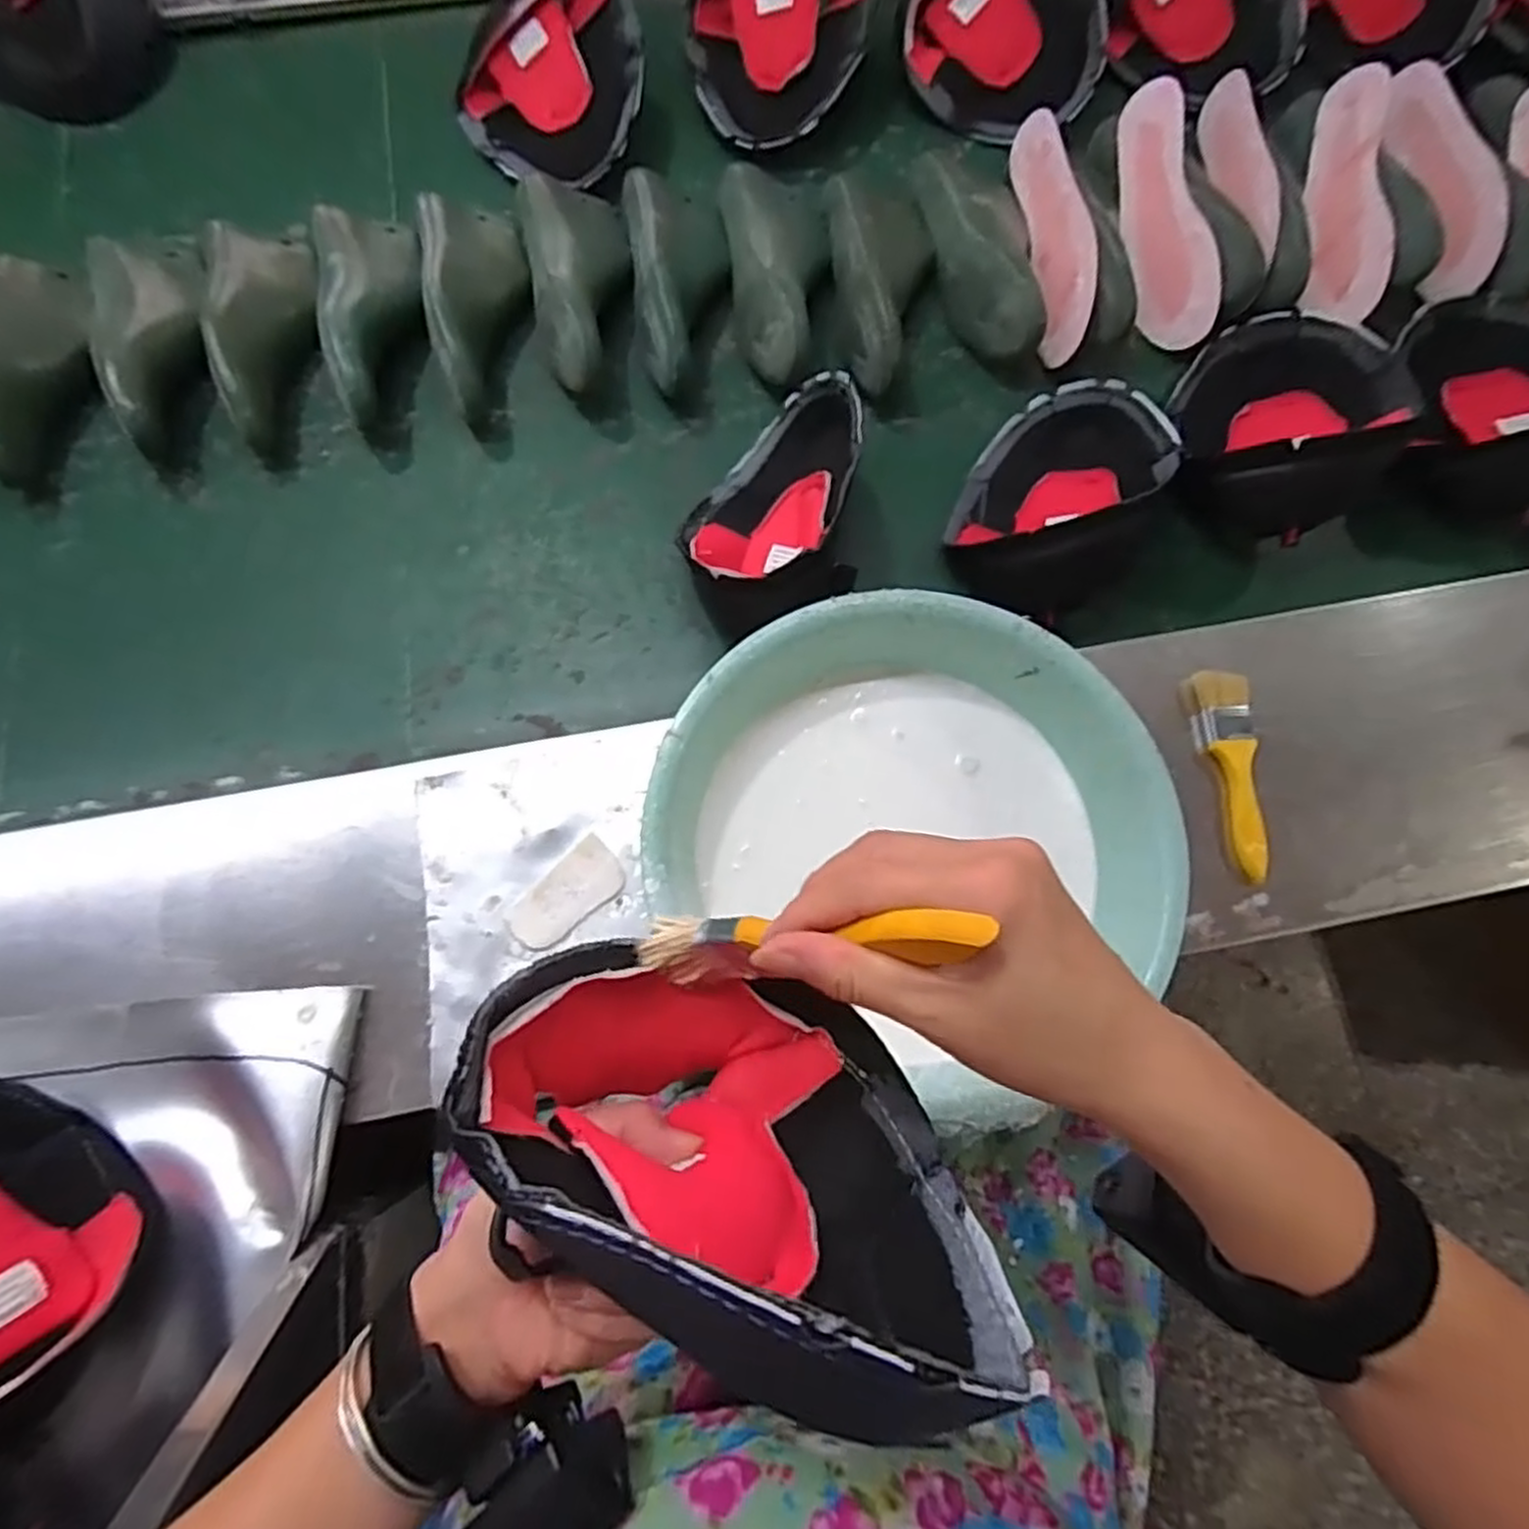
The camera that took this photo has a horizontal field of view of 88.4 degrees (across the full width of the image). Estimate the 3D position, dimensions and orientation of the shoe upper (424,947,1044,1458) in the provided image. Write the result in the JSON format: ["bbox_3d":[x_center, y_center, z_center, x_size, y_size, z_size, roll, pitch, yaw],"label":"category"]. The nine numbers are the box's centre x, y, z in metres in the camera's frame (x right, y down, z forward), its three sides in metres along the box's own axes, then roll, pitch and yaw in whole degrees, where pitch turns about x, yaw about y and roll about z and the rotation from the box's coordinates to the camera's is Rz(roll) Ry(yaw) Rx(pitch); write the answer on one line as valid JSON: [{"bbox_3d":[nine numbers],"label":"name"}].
[{"bbox_3d":[-0.005,0.133,0.275,0.184,0.169,0.100,10,116,16],"label":"shoe upper"}]

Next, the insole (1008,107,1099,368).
[{"bbox_3d":[0.252,-0.456,0.679,0.037,0.050,0.206,-6,78,-1],"label":"insole"}]

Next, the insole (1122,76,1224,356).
[{"bbox_3d":[0.351,-0.480,0.691,0.009,0.065,0.222,-13,92,-43],"label":"insole"}]

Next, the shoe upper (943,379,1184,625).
[{"bbox_3d":[0.241,-0.224,0.625,0.142,0.084,0.216,29,76,6],"label":"shoe upper"}]

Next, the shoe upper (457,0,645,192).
[{"bbox_3d":[-0.197,-0.620,0.708,0.172,0.068,0.179,0,78,1],"label":"shoe upper"}]

